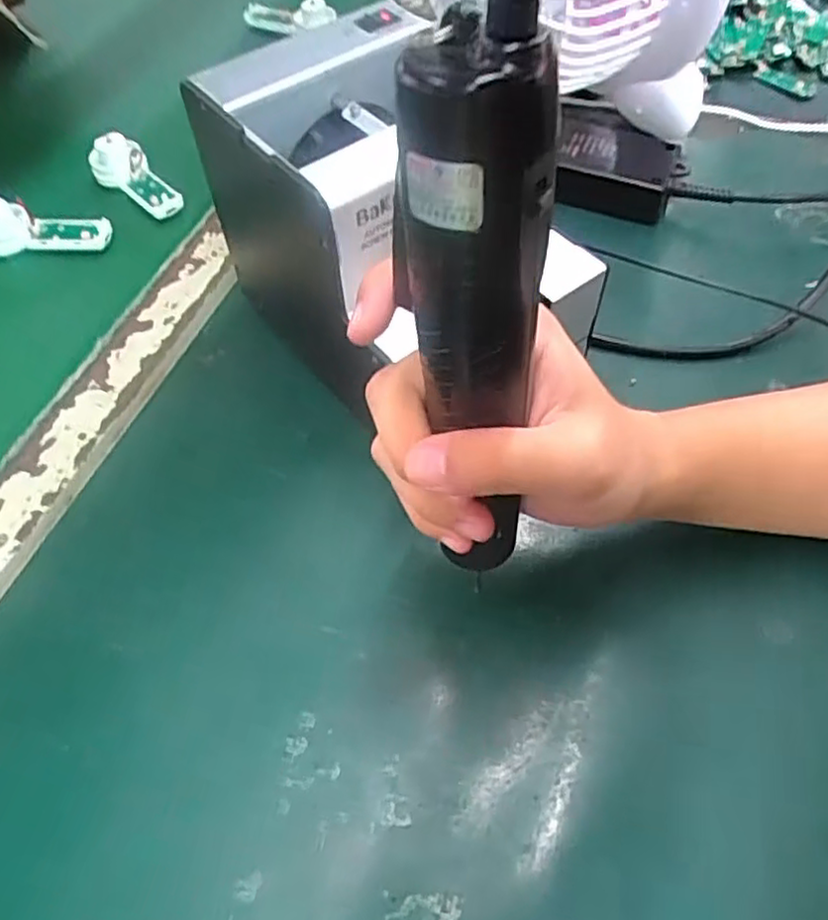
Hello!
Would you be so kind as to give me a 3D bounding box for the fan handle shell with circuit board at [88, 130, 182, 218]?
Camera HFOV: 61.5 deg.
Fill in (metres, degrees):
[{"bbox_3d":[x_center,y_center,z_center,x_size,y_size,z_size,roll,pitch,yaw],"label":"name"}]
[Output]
[{"bbox_3d":[-0.200,-0.205,0.508,0.087,0.023,0.034,41,66,11],"label":"fan handle shell with circuit board"}]

